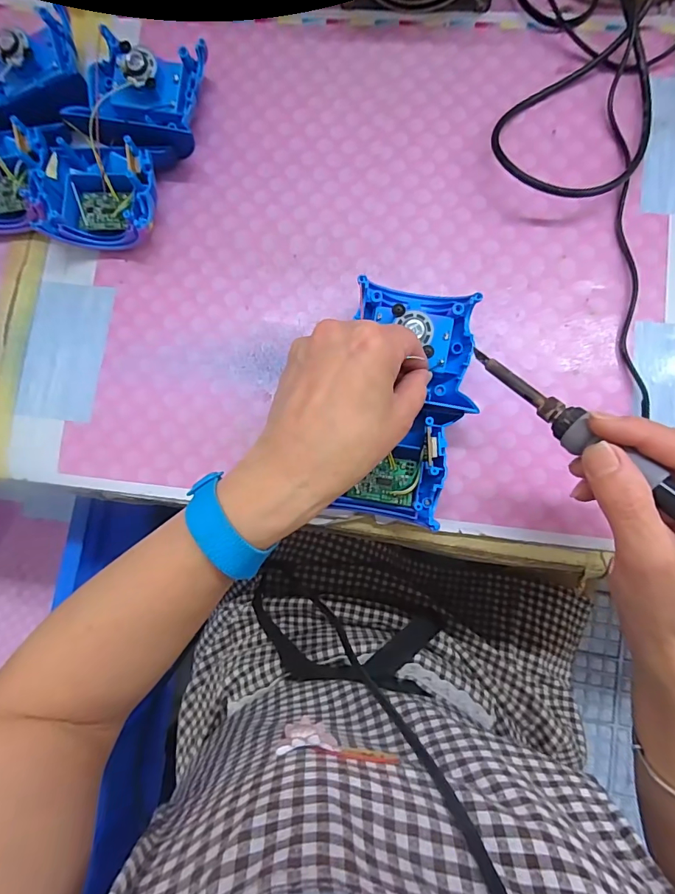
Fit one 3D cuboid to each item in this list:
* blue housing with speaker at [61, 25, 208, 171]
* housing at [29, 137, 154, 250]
[{"bbox_3d":[-0.152,-0.266,0.335,0.093,0.045,0.090,4,84,6],"label":"blue housing with speaker"},{"bbox_3d":[-0.180,-0.190,0.332,0.091,0.036,0.080,5,84,6],"label":"housing"}]

